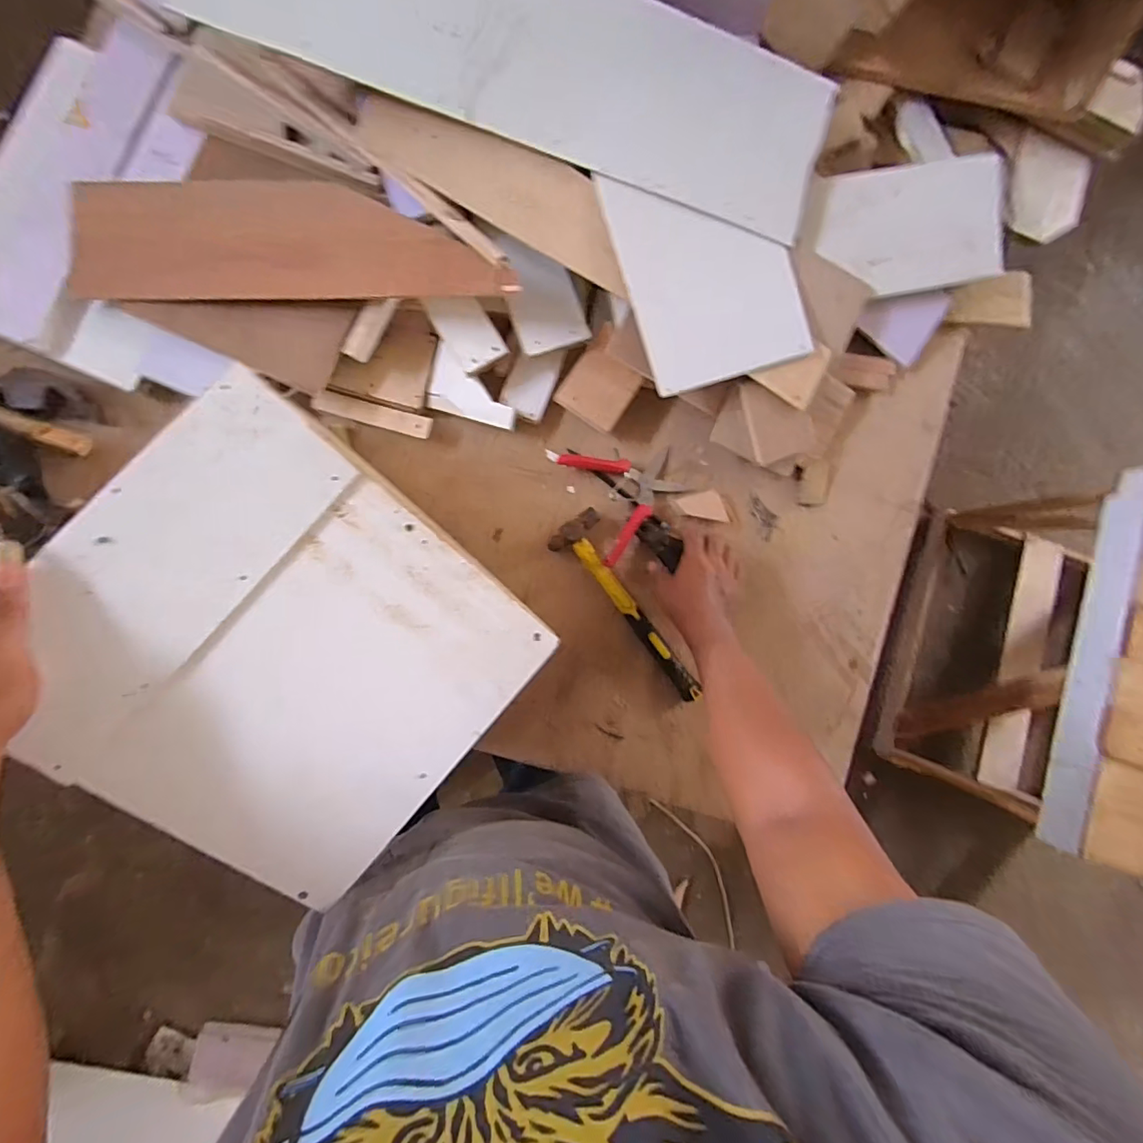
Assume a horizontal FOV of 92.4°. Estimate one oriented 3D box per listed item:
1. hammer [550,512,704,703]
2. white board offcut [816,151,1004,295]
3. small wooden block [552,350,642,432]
[{"bbox_3d":[0.081,0.051,0.720,0.069,0.033,0.283,-37,93,-8],"label":"hammer"},{"bbox_3d":[0.462,-0.468,0.750,0.223,0.016,0.151,-3,110,14],"label":"white board offcut"},{"bbox_3d":[0.034,-0.233,0.699,0.084,0.008,0.083,30,99,-3],"label":"small wooden block"}]

